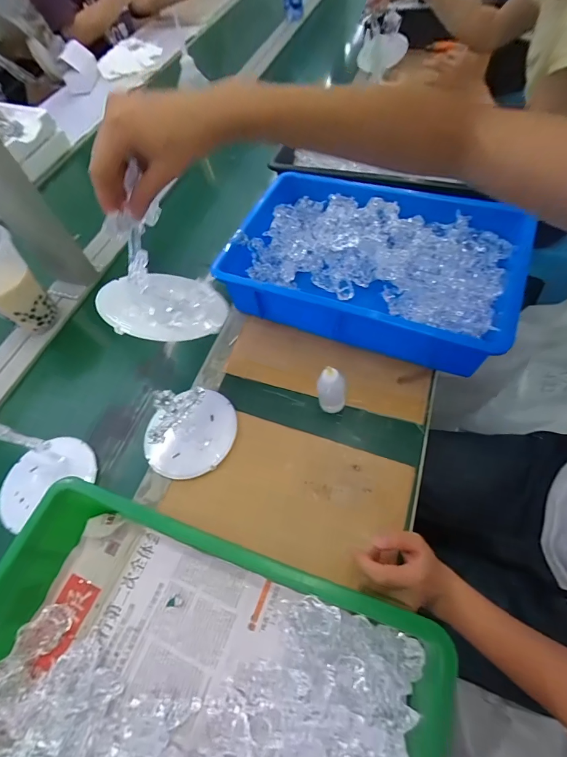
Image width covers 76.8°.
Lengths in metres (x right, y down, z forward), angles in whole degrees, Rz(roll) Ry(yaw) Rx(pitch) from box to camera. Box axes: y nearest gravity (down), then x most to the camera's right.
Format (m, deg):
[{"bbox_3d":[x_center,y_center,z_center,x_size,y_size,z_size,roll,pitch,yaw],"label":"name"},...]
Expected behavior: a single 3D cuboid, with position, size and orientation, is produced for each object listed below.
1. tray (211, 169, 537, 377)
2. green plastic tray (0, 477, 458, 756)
[{"bbox_3d":[0.138,-0.173,0.560,0.415,0.095,0.268,17,63,17],"label":"tray"},{"bbox_3d":[-0.093,0.288,0.317,0.417,0.089,0.271,13,62,15],"label":"green plastic tray"}]

